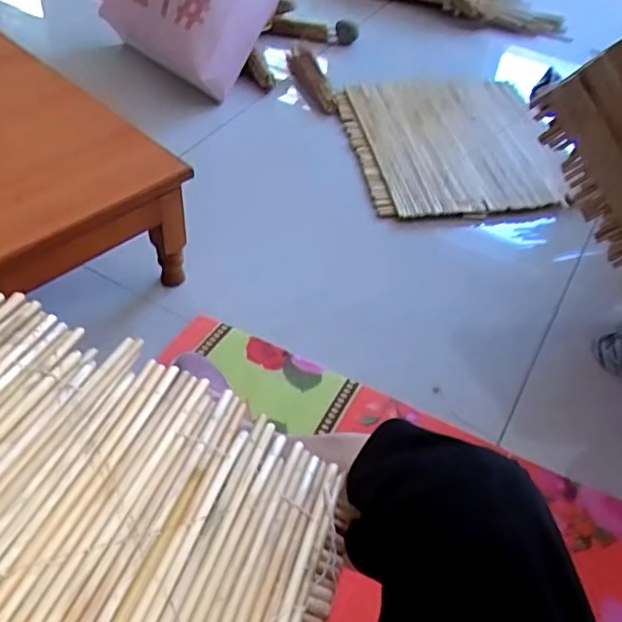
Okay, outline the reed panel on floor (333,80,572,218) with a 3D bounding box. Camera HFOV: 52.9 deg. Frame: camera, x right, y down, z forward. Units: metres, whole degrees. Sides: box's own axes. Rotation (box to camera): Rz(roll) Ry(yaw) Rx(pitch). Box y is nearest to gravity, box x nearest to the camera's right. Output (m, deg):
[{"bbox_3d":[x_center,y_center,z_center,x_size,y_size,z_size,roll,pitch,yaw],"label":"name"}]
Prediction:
[{"bbox_3d":[0.295,-0.371,1.353,0.438,0.046,0.476,-2,48,-7],"label":"reed panel on floor"}]

